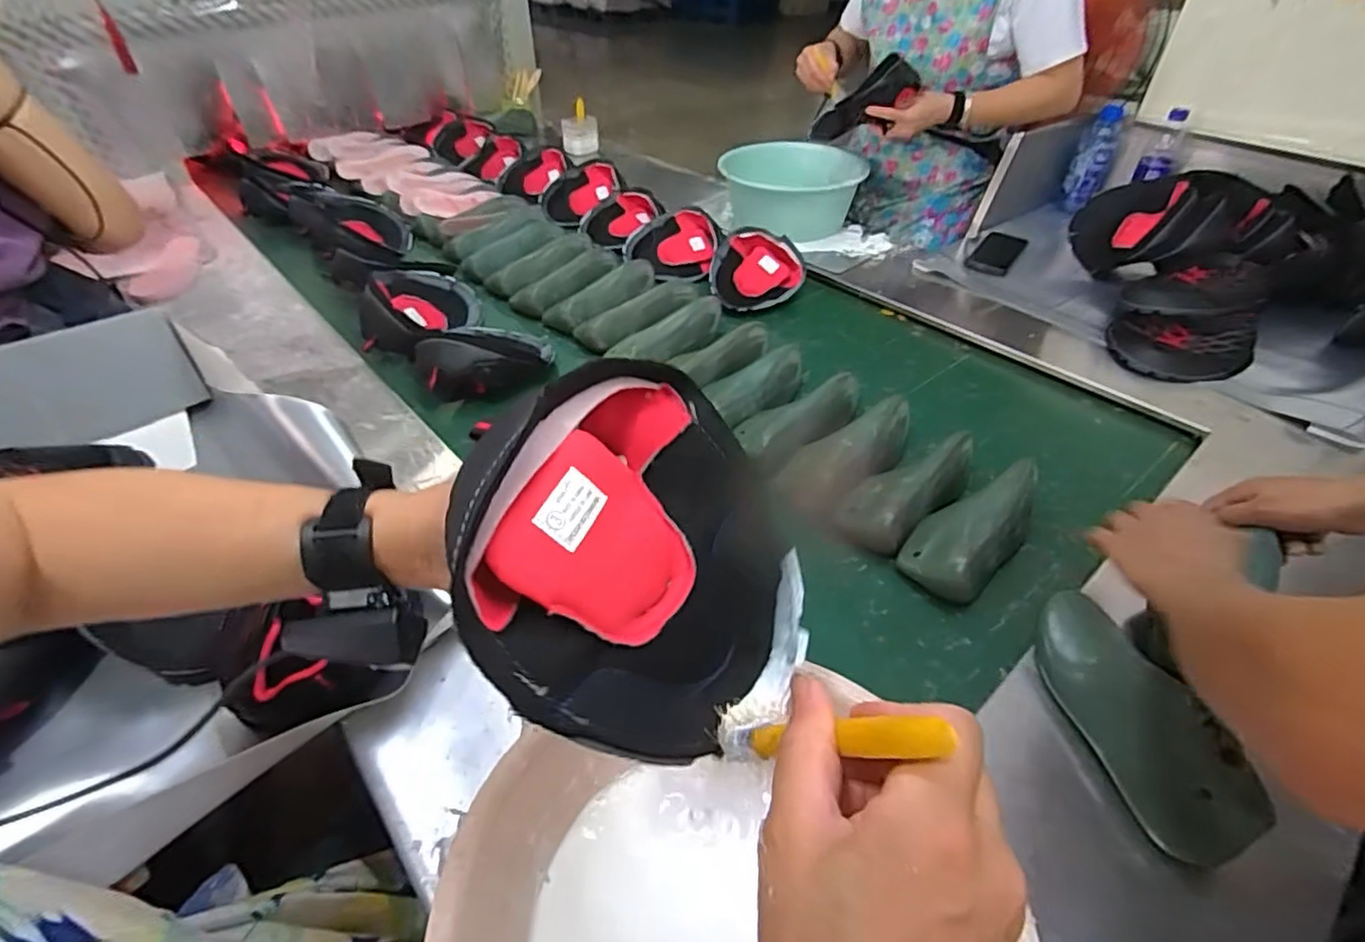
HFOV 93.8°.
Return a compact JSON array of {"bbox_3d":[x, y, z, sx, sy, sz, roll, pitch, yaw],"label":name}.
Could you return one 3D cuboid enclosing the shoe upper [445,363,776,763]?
[{"bbox_3d":[-0.023,0.039,0.322,0.082,0.180,0.185,-8,44,54],"label":"shoe upper"}]

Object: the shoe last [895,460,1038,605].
[{"bbox_3d":[0.328,0.067,0.721,0.207,0.066,0.088,-45,29,-25],"label":"shoe last"}]

